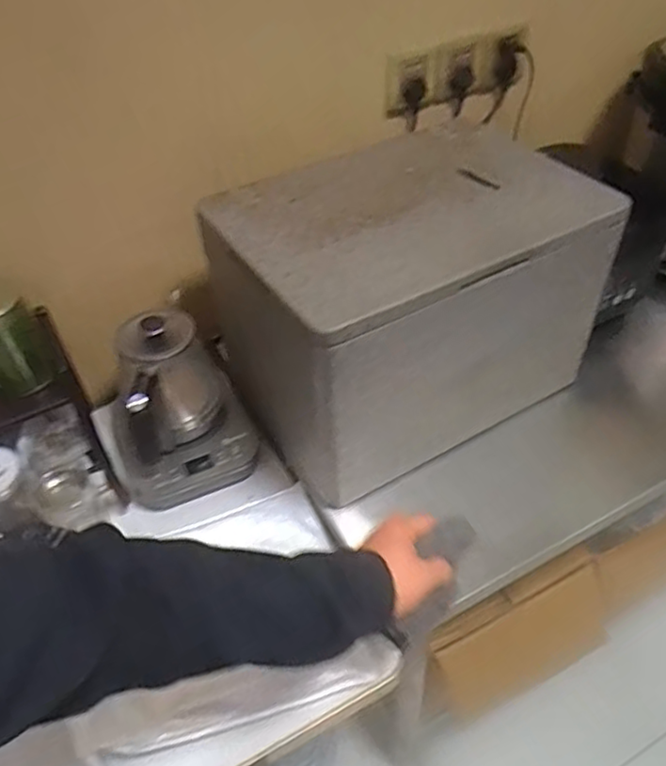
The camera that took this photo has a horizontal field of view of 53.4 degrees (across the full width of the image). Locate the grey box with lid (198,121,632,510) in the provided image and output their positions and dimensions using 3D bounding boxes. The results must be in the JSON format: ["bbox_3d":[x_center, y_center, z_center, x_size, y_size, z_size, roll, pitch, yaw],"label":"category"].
[{"bbox_3d":[0.095,-0.110,0.887,0.407,0.292,0.299,-22,48,-17],"label":"grey box with lid"}]

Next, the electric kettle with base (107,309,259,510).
[{"bbox_3d":[-0.226,0.014,0.936,0.177,0.212,0.215,-16,46,-12],"label":"electric kettle with base"}]

